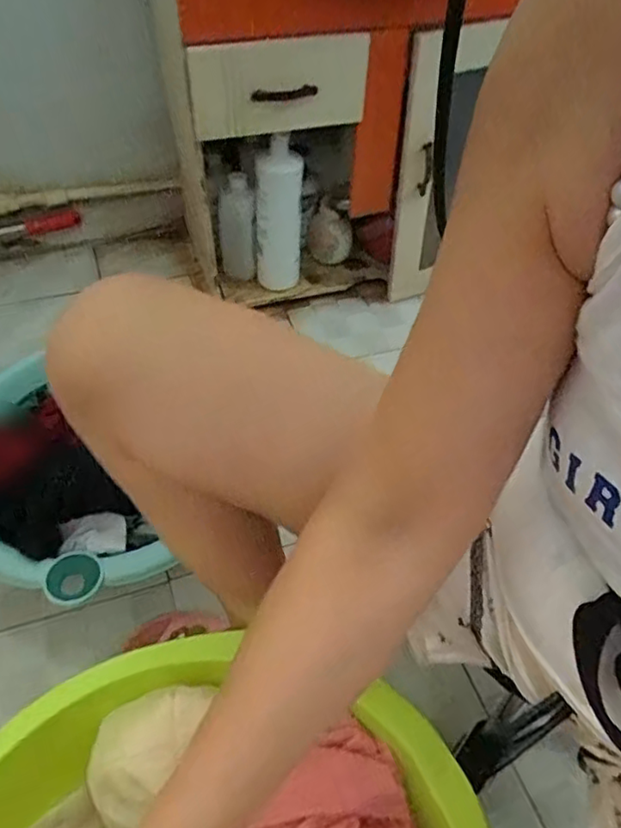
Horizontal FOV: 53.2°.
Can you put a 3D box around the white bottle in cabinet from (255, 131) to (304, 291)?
[{"bbox_3d":[-0.049,-0.312,0.998,0.074,0.262,0.065,-1,48,-4],"label":"white bottle in cabinet"}]

